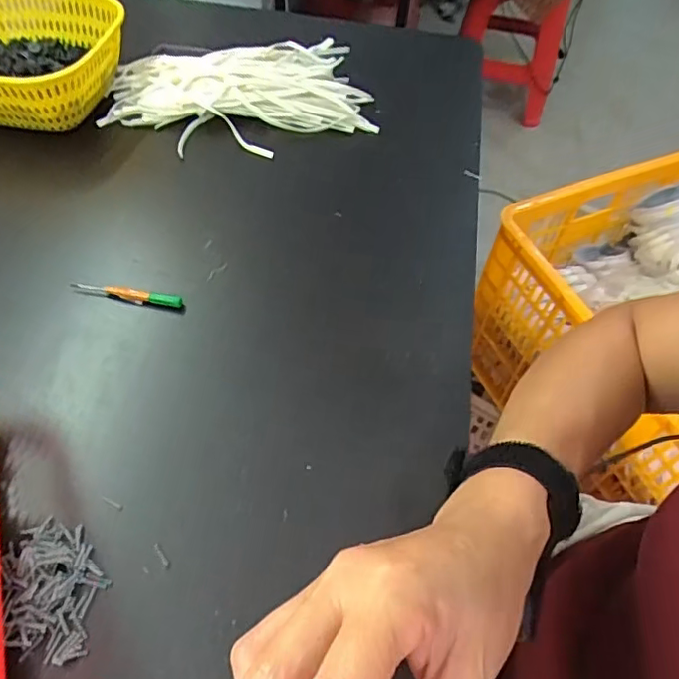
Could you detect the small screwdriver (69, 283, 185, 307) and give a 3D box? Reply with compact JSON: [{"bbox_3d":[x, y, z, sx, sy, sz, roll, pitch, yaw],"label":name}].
[{"bbox_3d":[-0.182,-0.039,0.478,0.096,0.012,0.008,10,54,4],"label":"small screwdriver"}]

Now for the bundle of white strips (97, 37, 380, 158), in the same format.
[{"bbox_3d":[-0.113,-0.285,0.647,0.305,0.045,0.179,-13,54,-12],"label":"bundle of white strips"}]

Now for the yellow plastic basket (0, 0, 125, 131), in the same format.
[{"bbox_3d":[-0.343,-0.312,0.610,0.194,0.069,0.204,3,53,1],"label":"yellow plastic basket"}]

